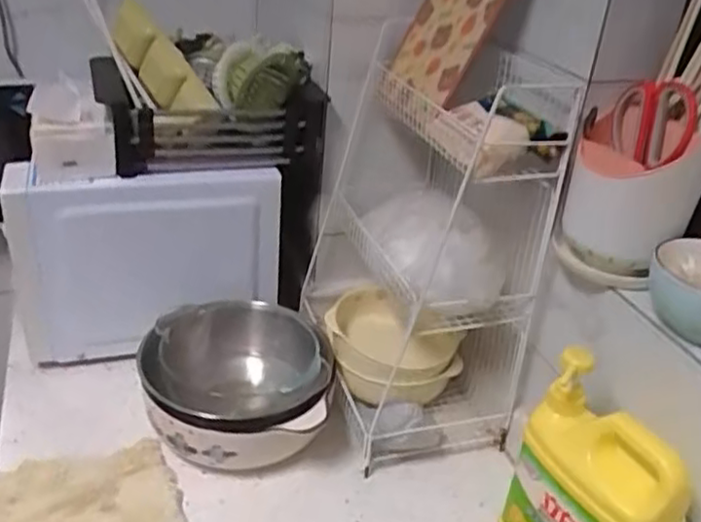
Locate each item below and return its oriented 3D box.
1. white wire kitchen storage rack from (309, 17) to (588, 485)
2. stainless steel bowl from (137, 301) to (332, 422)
[{"bbox_3d":[0.080,-0.053,0.903,0.213,0.436,0.440,0,30,-9],"label":"white wire kitchen storage rack"},{"bbox_3d":[-0.140,0.144,0.847,0.208,0.104,0.226,4,30,-2],"label":"stainless steel bowl"}]

